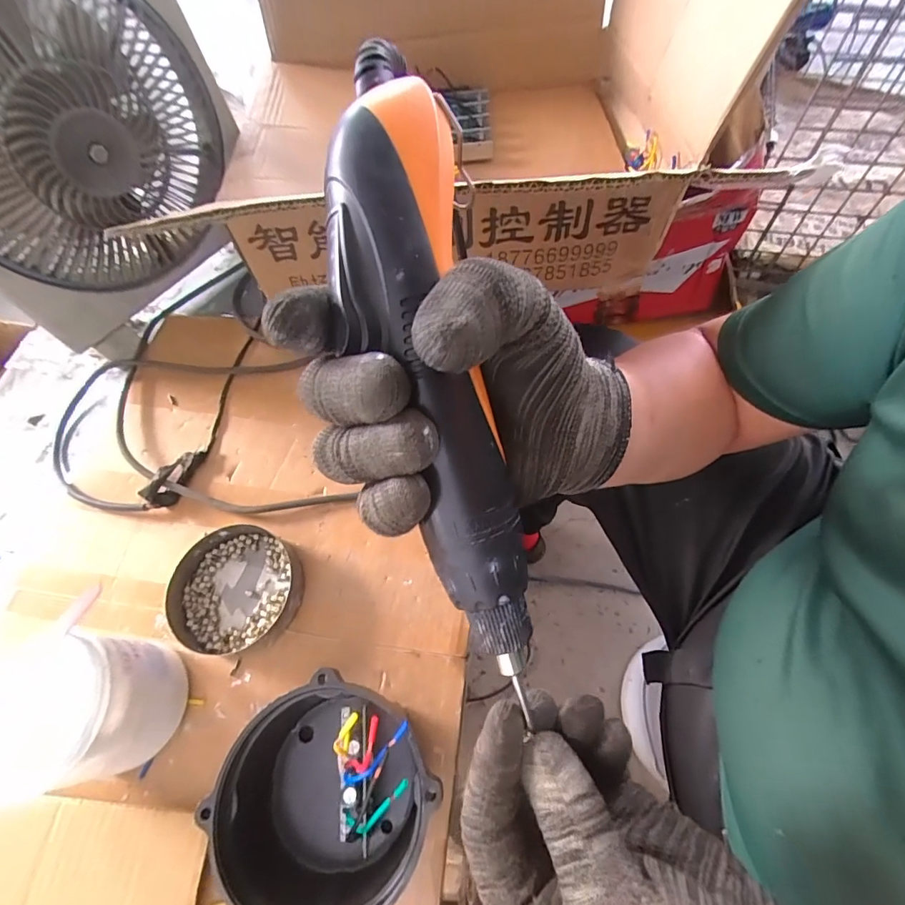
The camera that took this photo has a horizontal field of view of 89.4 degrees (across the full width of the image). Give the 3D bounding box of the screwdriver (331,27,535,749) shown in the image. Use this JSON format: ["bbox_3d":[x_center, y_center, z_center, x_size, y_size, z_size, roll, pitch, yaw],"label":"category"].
[{"bbox_3d":[-0.007,-0.026,0.177,0.053,0.044,0.224,-14,94,-4],"label":"screwdriver"}]

